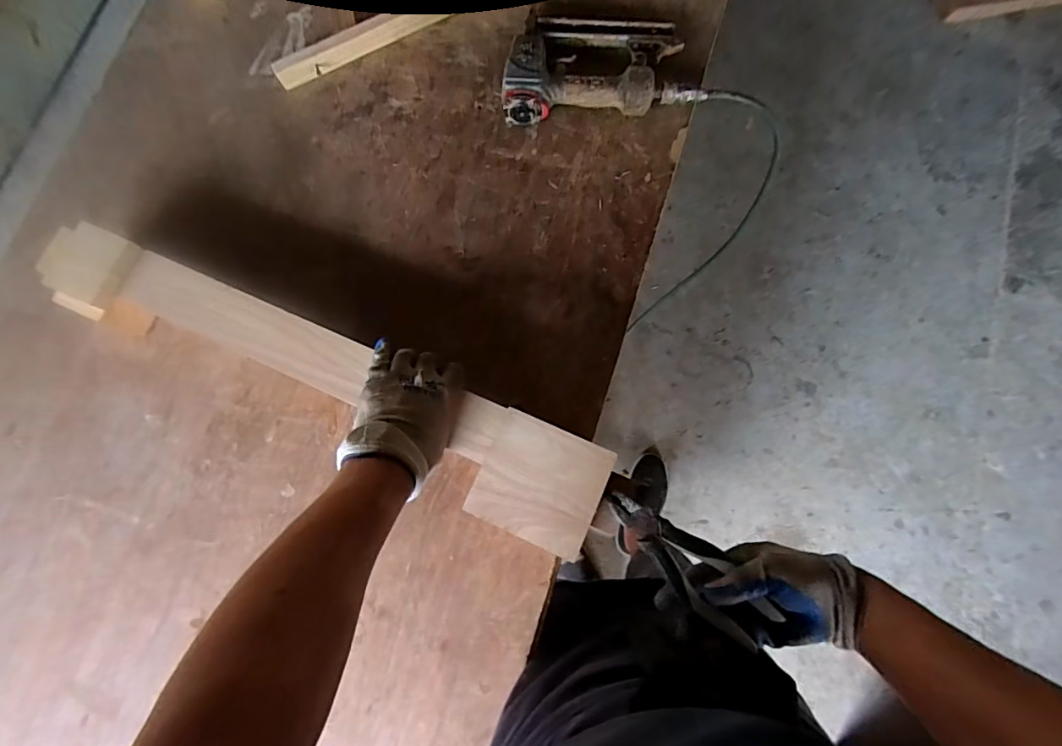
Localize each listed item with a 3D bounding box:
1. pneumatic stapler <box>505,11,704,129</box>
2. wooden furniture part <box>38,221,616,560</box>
[{"bbox_3d":[0.089,-0.416,0.638,0.251,0.056,0.149,-3,80,0],"label":"pneumatic stapler"},{"bbox_3d":[-0.240,0.004,0.519,0.661,0.070,0.109,23,81,8],"label":"wooden furniture part"}]

